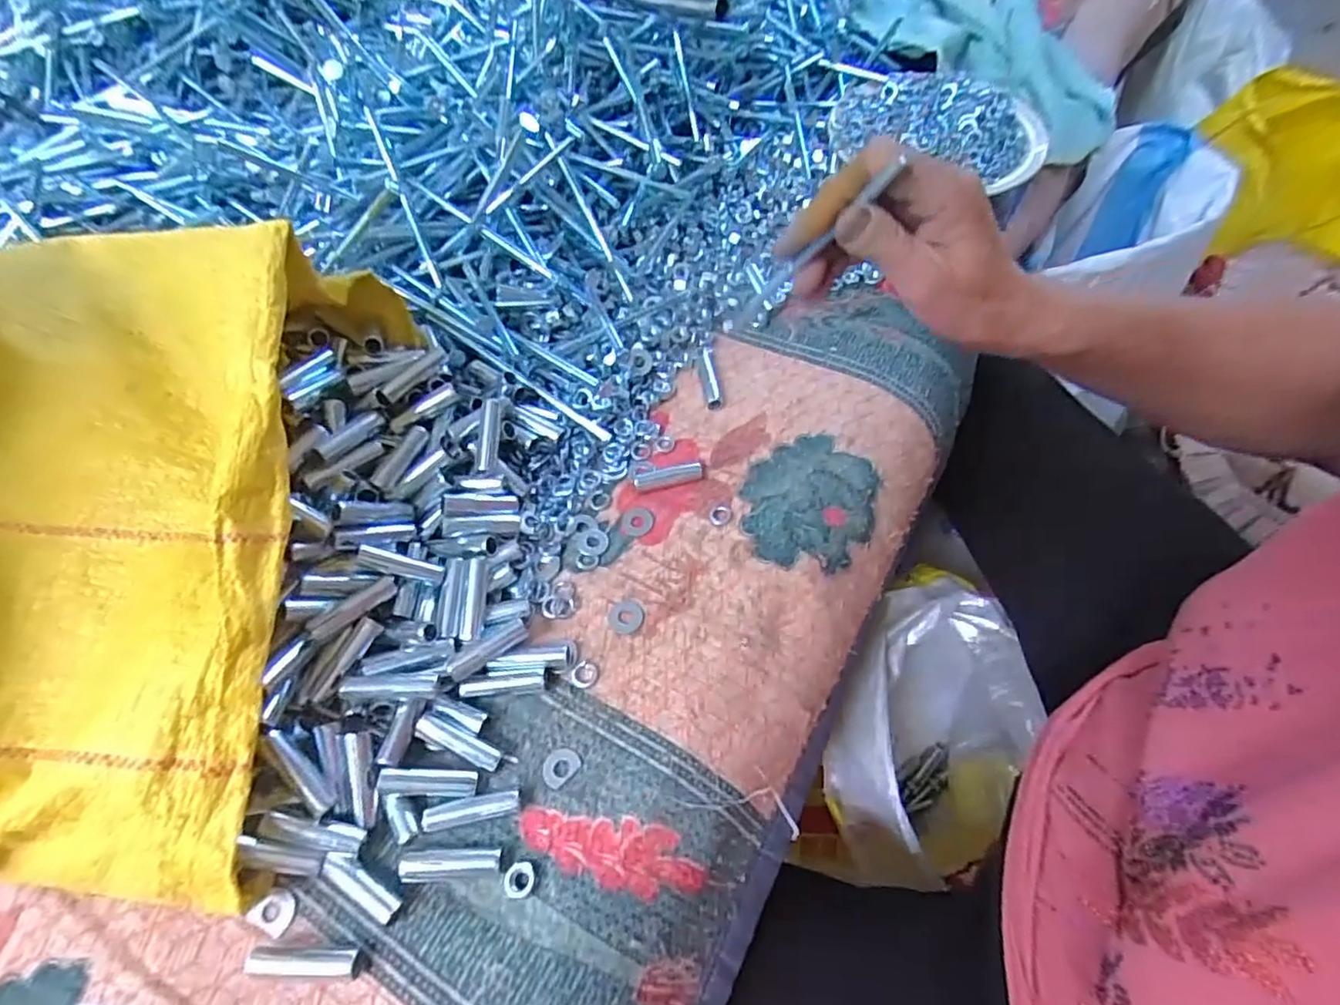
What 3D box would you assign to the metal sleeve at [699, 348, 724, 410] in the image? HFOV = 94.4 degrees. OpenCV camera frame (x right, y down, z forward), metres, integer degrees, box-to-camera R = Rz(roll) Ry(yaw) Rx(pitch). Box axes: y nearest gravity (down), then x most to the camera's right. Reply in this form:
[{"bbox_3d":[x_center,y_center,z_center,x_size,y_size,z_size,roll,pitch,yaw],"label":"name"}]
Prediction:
[{"bbox_3d":[0.028,-0.091,0.433,0.012,0.014,0.057,-5,59,-4],"label":"metal sleeve"}]

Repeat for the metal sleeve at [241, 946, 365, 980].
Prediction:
[{"bbox_3d":[-0.148,0.186,0.252,0.043,0.008,0.010,2,58,1],"label":"metal sleeve"}]

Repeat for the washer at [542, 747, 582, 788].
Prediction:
[{"bbox_3d":[-0.053,0.128,0.300,0.019,0.004,0.016,-36,65,-20],"label":"washer"}]

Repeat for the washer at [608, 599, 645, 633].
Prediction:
[{"bbox_3d":[-0.024,0.062,0.342,0.019,0.004,0.020,0,58,0],"label":"washer"}]

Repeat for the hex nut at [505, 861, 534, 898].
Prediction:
[{"bbox_3d":[-0.066,0.165,0.271,0.012,0.004,0.014,4,58,2],"label":"hex nut"}]

